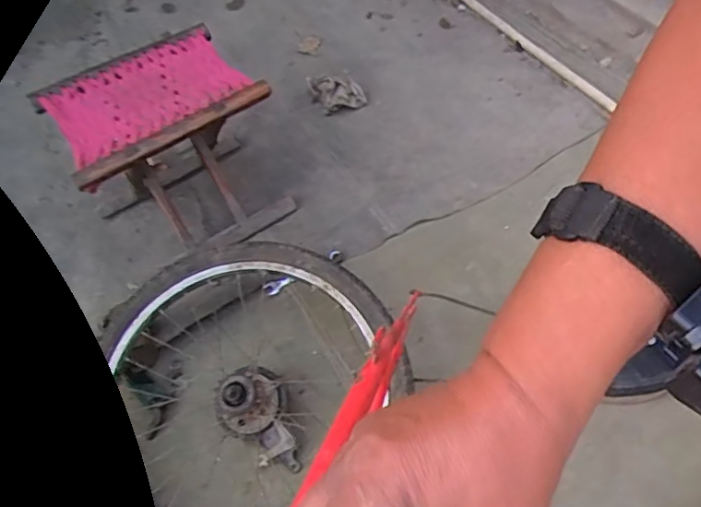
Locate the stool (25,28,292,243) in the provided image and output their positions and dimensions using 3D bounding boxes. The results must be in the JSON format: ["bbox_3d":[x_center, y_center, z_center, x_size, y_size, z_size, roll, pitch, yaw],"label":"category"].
[{"bbox_3d":[-0.313,-0.176,1.025,0.301,0.291,0.256,-30,57,-16],"label":"stool"}]

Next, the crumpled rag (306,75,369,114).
[{"bbox_3d":[-0.035,-0.377,1.311,0.101,0.041,0.134,-27,56,-14],"label":"crumpled rag"}]

